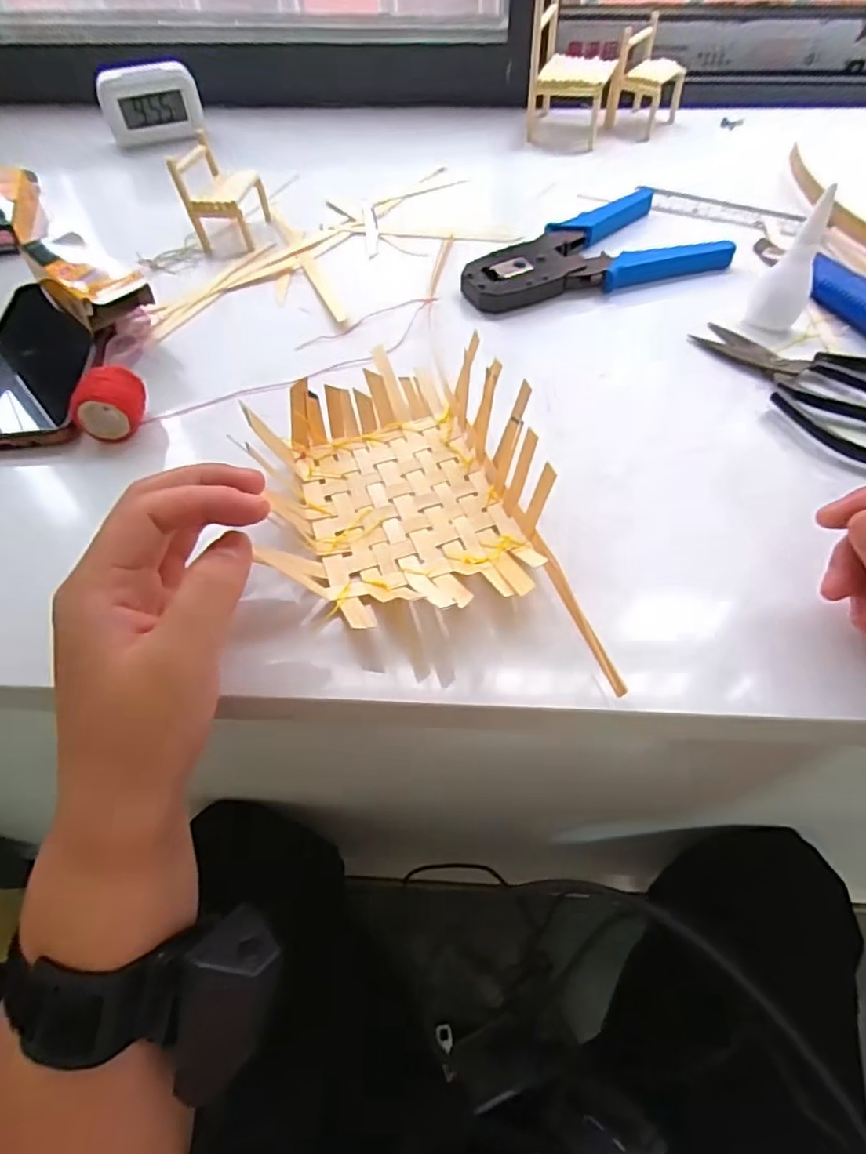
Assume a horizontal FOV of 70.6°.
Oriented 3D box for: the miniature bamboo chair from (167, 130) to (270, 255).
[{"bbox_3d":[-0.160,-0.294,0.467,0.047,0.057,0.064,5,57,4],"label":"miniature bamboo chair"}]

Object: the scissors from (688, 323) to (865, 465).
[{"bbox_3d":[0.236,-0.123,0.372,0.089,0.011,0.149,-34,63,-20],"label":"scissors"}]

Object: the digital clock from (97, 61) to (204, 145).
[{"bbox_3d":[-0.261,-0.441,0.568,0.084,0.051,0.030,-12,58,-7],"label":"digital clock"}]

